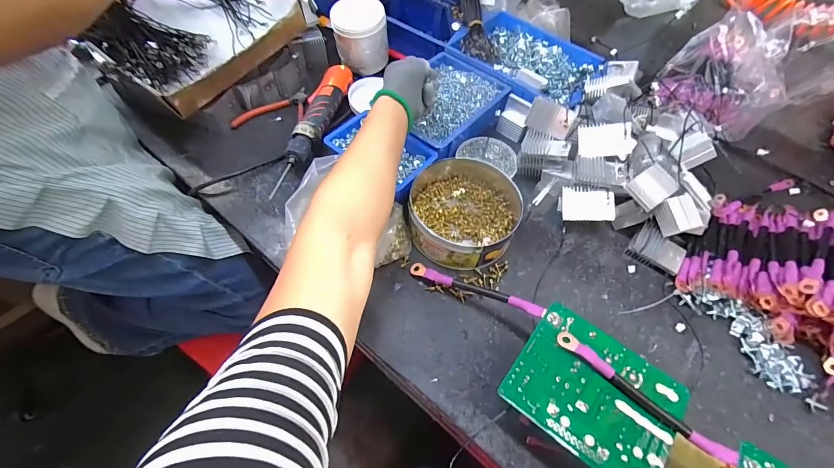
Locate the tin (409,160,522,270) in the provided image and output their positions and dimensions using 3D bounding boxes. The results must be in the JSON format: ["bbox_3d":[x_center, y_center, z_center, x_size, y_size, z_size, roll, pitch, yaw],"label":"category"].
[{"bbox_3d":[0.067,-0.040,0.516,0.148,0.052,0.178,8,58,2],"label":"tin"}]

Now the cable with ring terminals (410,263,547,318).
[{"bbox_3d":[0.066,0.063,0.439,0.173,0.010,0.016,15,56,29],"label":"cable with ring terminals"}]

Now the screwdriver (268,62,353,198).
[{"bbox_3d":[-0.169,-0.177,0.589,0.049,0.048,0.279,13,58,5],"label":"screwdriver"}]

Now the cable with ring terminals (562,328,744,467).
[{"bbox_3d":[0.214,0.153,0.351,0.171,0.009,0.016,36,63,18],"label":"cable with ring terminals"}]

